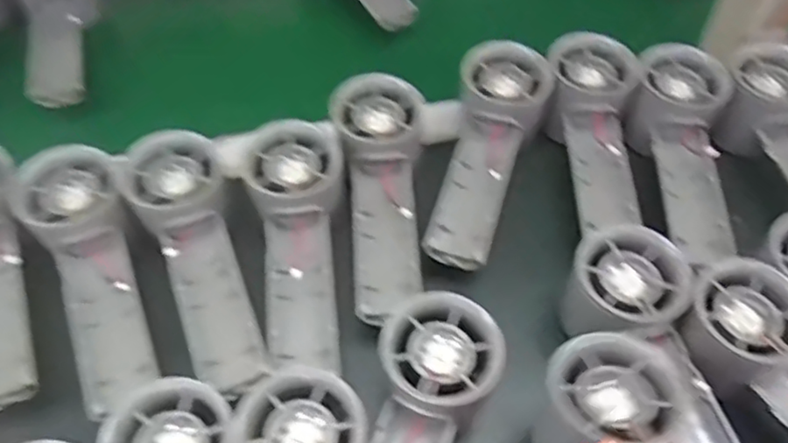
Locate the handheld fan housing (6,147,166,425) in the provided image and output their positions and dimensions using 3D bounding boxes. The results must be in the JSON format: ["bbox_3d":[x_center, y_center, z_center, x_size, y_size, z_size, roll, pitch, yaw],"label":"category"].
[{"bbox_3d":[-0.165,0.028,0.356,0.052,0.029,0.151,-20,70,-14],"label":"handheld fan housing"}]

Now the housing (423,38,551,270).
[{"bbox_3d":[0.059,-0.042,0.418,0.056,0.034,0.161,15,69,11],"label":"housing"}]

